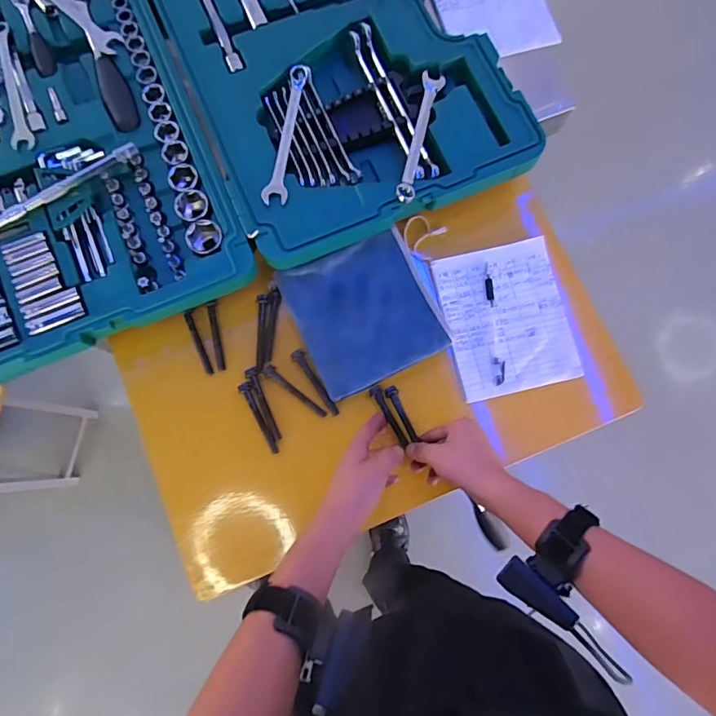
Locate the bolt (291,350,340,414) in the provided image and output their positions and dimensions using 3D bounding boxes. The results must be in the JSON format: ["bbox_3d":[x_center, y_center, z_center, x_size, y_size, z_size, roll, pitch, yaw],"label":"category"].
[{"bbox_3d":[-0.053,0.031,0.609,0.015,0.012,0.092,-32,80,-6],"label":"bolt"}]

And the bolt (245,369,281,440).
[{"bbox_3d":[-0.114,0.055,0.605,0.014,0.009,0.093,-25,79,-5],"label":"bolt"}]

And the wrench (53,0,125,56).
[{"bbox_3d":[-0.386,-0.467,0.631,0.225,0.009,0.030,43,82,8],"label":"wrench"}]

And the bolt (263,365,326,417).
[{"bbox_3d":[-0.078,0.042,0.609,0.094,0.009,0.014,40,81,8],"label":"bolt"}]

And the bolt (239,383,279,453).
[{"bbox_3d":[-0.121,0.074,0.601,0.015,0.011,0.093,-25,79,-5],"label":"bolt"}]

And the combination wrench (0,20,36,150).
[{"bbox_3d":[-0.428,-0.337,0.603,0.026,0.006,0.184,-18,79,-4],"label":"combination wrench"}]

